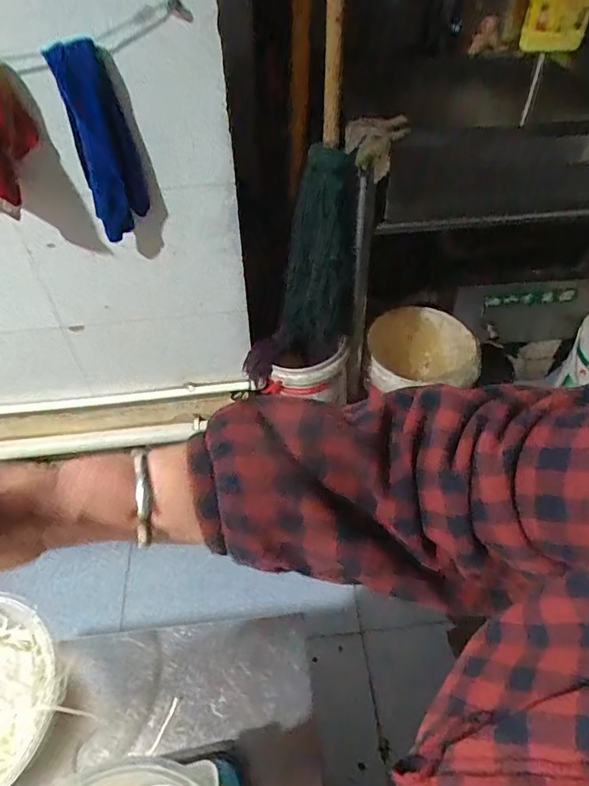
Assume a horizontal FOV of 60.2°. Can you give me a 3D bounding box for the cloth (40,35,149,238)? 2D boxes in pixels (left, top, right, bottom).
[{"bbox_3d":[-0.312,-0.407,0.849,0.094,0.290,0.037,-24,54,-18],"label":"cloth"}]

